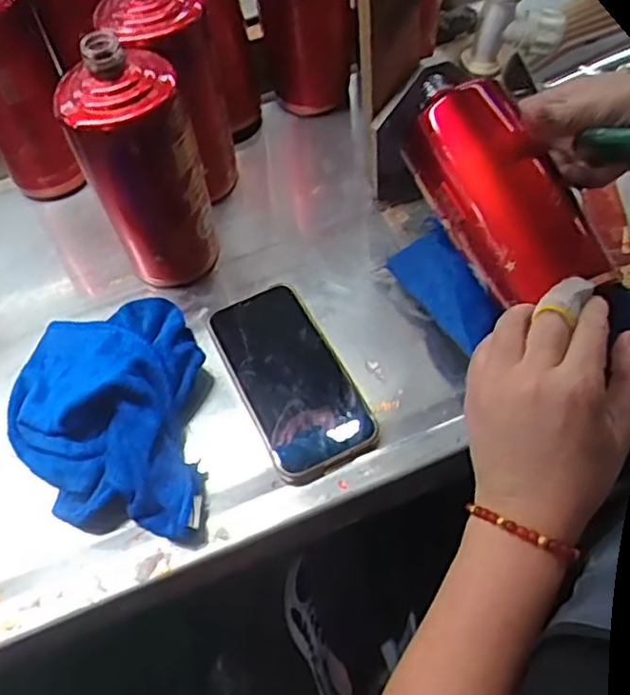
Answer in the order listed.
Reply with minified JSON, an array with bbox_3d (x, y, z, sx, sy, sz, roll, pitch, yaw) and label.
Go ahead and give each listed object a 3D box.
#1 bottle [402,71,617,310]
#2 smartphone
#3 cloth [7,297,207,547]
[{"bbox_3d":[0.114,-0.107,0.440,0.062,0.058,0.171,-28,79,-12],"label":"bottle"},{"bbox_3d":[-0.018,0.021,0.511,0.079,0.016,0.164,-24,61,-10],"label":"smartphone"},{"bbox_3d":[-0.154,0.047,0.481,0.146,0.059,0.179,-6,59,1],"label":"cloth"}]

